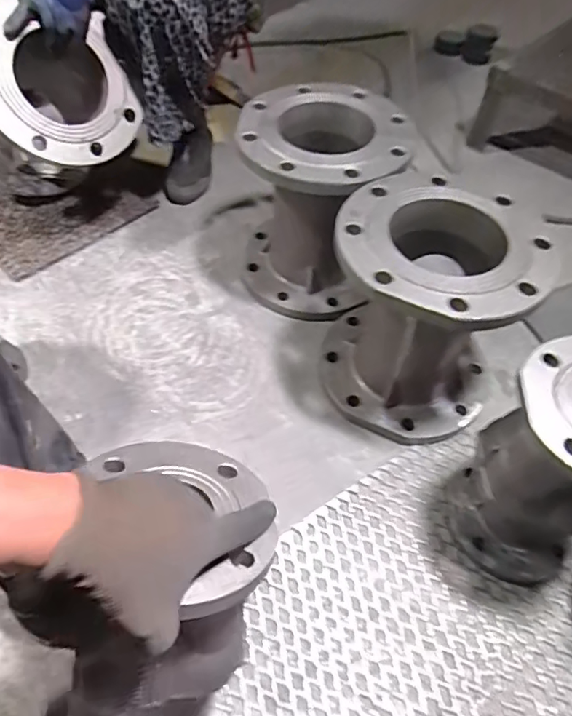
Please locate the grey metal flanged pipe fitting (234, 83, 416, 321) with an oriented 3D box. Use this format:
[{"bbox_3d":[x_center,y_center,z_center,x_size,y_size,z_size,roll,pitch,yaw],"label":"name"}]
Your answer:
[{"bbox_3d":[0.069,-0.261,0.927,0.252,0.323,0.270,1,53,-2],"label":"grey metal flanged pipe fitting"}]

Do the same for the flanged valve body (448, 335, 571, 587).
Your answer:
[{"bbox_3d":[0.314,0.134,0.647,0.168,0.304,0.174,1,53,-2],"label":"flanged valve body"}]

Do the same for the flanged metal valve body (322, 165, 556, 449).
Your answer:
[{"bbox_3d":[0.194,-0.062,0.787,0.259,0.307,0.247,1,53,-2],"label":"flanged metal valve body"}]

